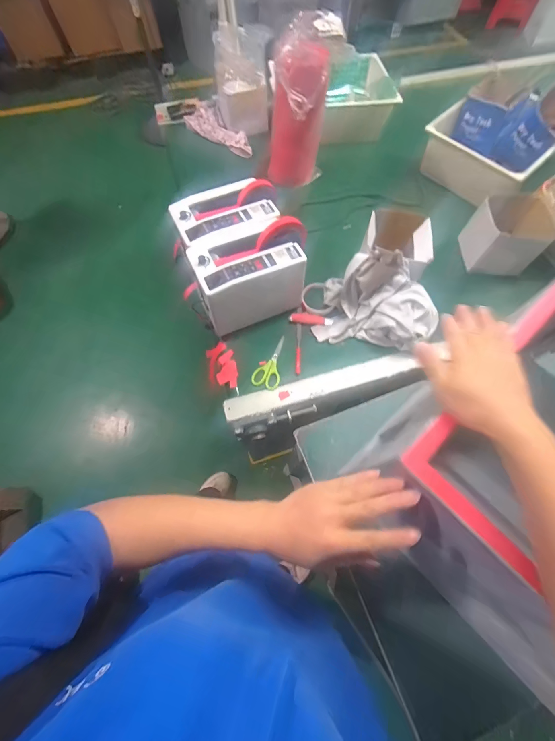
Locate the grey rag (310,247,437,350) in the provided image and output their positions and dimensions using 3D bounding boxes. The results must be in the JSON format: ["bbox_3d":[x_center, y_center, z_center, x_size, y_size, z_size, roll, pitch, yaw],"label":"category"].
[{"bbox_3d":[0.212,-0.139,0.621,0.232,0.116,0.159,14,68,6],"label":"grey rag"}]

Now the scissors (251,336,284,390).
[{"bbox_3d":[-0.013,-0.021,0.630,0.056,0.009,0.126,15,68,6],"label":"scissors"}]

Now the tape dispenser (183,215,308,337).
[{"bbox_3d":[-0.058,-0.205,0.634,0.255,0.147,0.155,-20,69,-8],"label":"tape dispenser"}]

